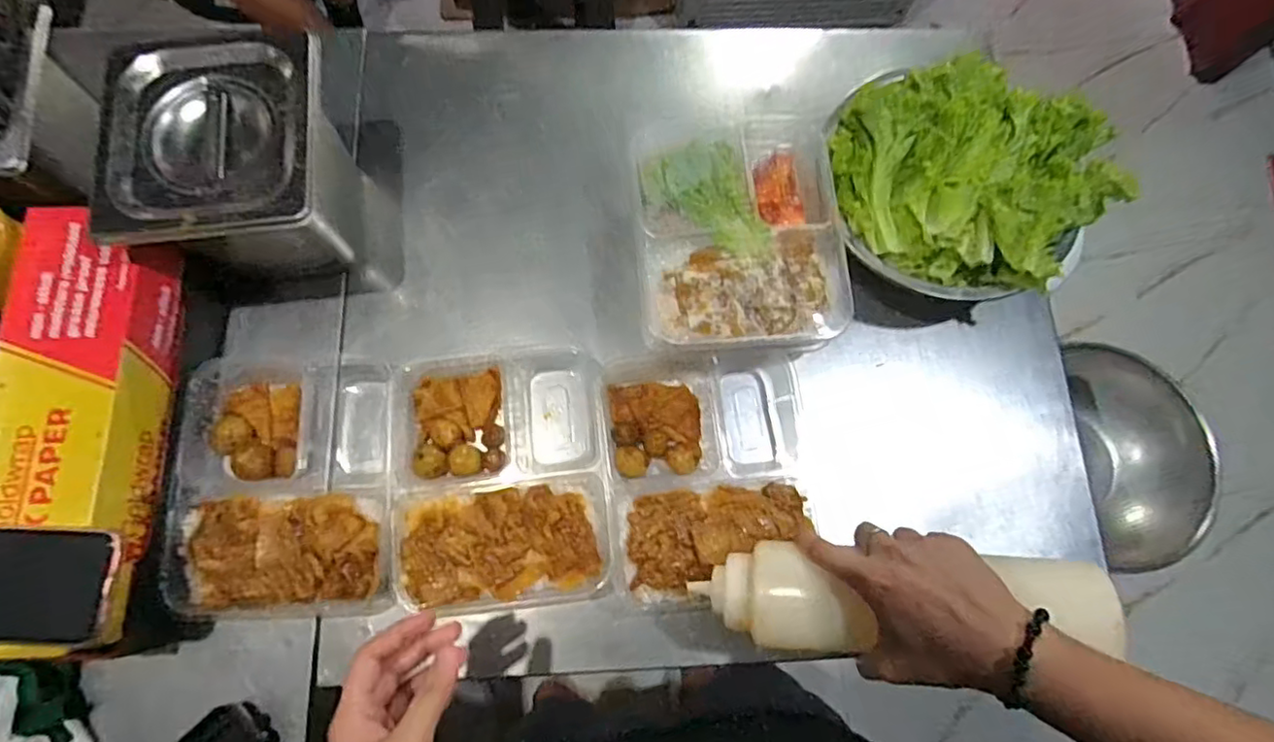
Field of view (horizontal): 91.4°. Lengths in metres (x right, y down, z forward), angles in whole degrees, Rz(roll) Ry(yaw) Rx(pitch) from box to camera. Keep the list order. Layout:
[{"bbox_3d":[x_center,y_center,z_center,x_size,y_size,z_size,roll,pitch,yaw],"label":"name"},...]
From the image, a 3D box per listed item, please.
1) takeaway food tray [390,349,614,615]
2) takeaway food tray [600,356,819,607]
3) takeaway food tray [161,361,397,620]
[{"bbox_3d":[-0.118,0.090,0.547,0.181,0.039,0.219,-5,76,-3],"label":"takeaway food tray"},{"bbox_3d":[0.069,0.091,0.563,0.187,0.049,0.214,-5,76,-3],"label":"takeaway food tray"},{"bbox_3d":[-0.300,0.101,0.544,0.181,0.048,0.211,-5,76,-3],"label":"takeaway food tray"}]

